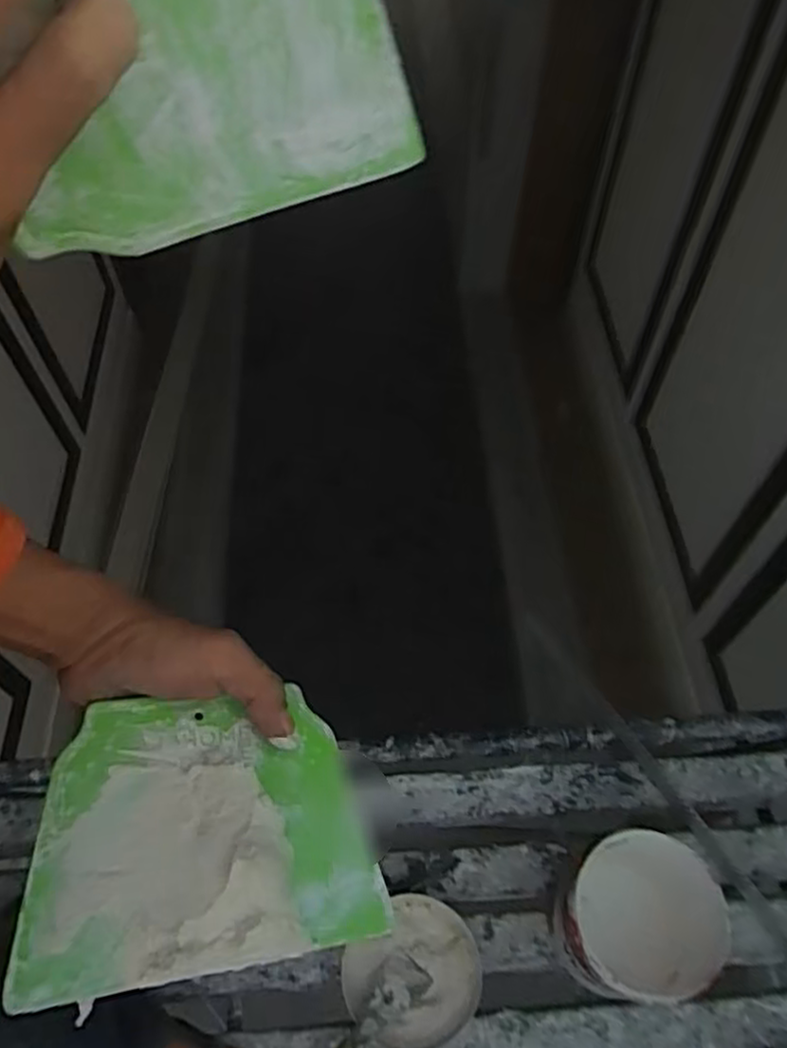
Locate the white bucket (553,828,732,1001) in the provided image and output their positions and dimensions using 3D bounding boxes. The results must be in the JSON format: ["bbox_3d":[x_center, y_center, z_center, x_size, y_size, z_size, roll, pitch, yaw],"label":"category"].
[{"bbox_3d":[0.299,0.496,0.936,0.177,0.196,0.163,-1,59,2],"label":"white bucket"}]

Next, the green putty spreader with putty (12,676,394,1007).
[{"bbox_3d":[-0.091,0.146,0.362,0.161,0.025,0.125,-3,61,-20],"label":"green putty spreader with putty"}]

